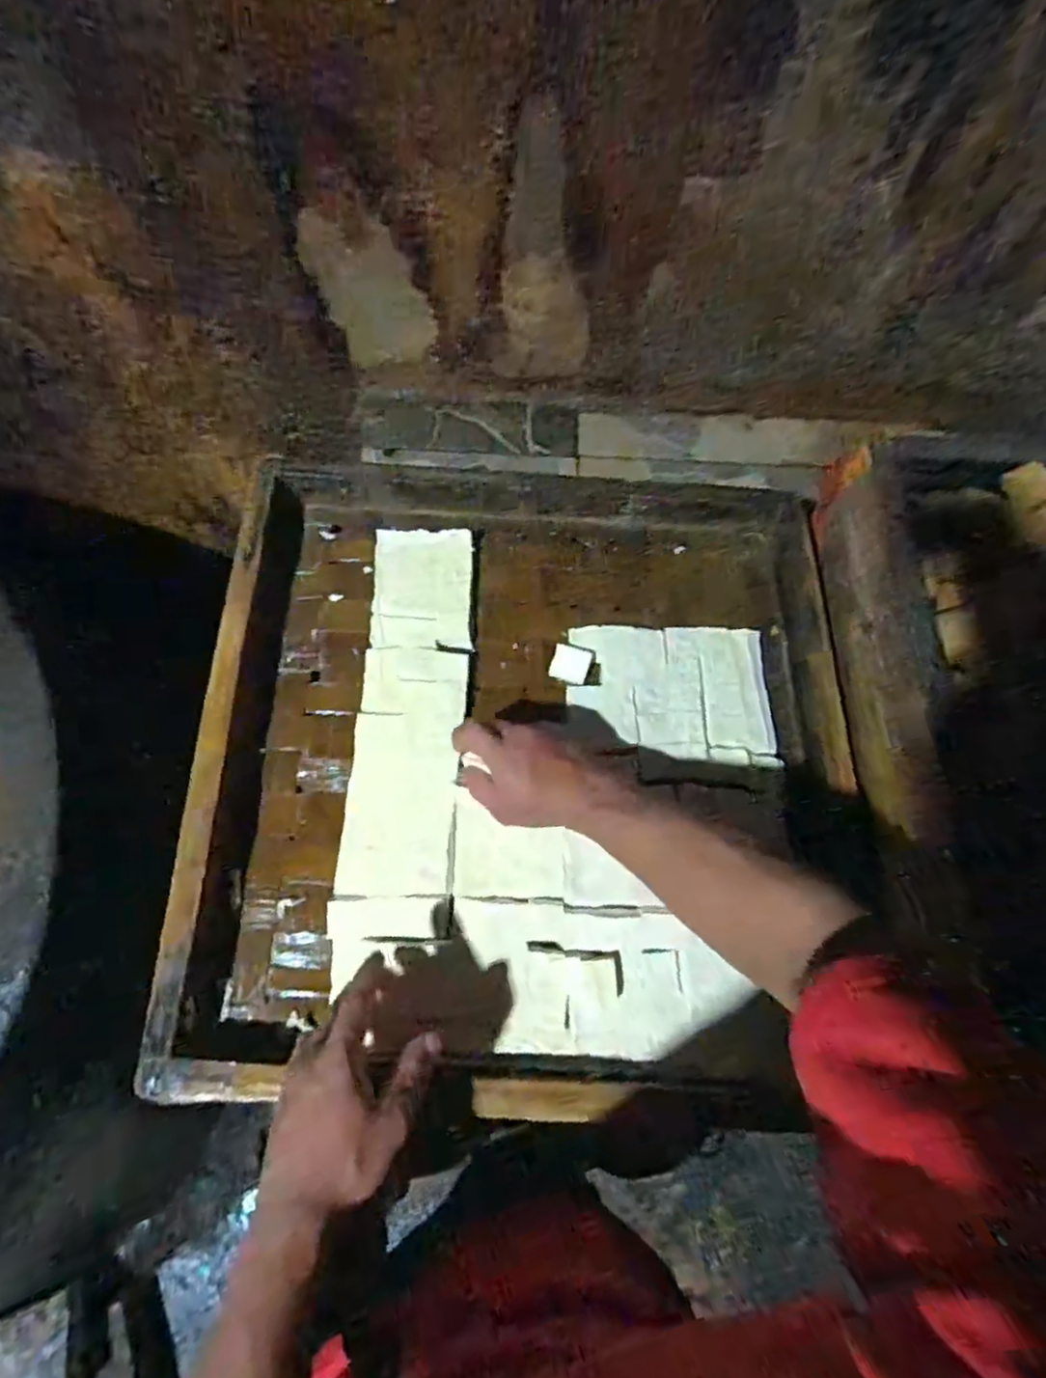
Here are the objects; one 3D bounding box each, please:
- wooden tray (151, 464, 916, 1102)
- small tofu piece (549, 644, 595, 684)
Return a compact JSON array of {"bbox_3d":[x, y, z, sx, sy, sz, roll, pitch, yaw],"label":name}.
[{"bbox_3d":[0.008,0.046,0.639,0.599,0.076,0.613,1,70,-1],"label":"wooden tray"},{"bbox_3d":[0.050,-0.025,0.670,0.041,0.008,0.037,16,69,6],"label":"small tofu piece"}]

